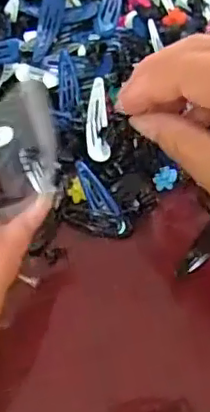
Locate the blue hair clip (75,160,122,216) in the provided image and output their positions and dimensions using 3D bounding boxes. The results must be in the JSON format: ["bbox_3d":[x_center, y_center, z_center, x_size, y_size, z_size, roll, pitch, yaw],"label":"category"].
[{"bbox_3d":[-0.006,-0.009,0.344,0.012,0.004,0.038,-36,87,-13],"label":"blue hair clip"}]

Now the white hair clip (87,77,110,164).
[{"bbox_3d":[-0.004,-0.049,0.346,0.013,0.004,0.047,-1,91,1],"label":"white hair clip"}]

